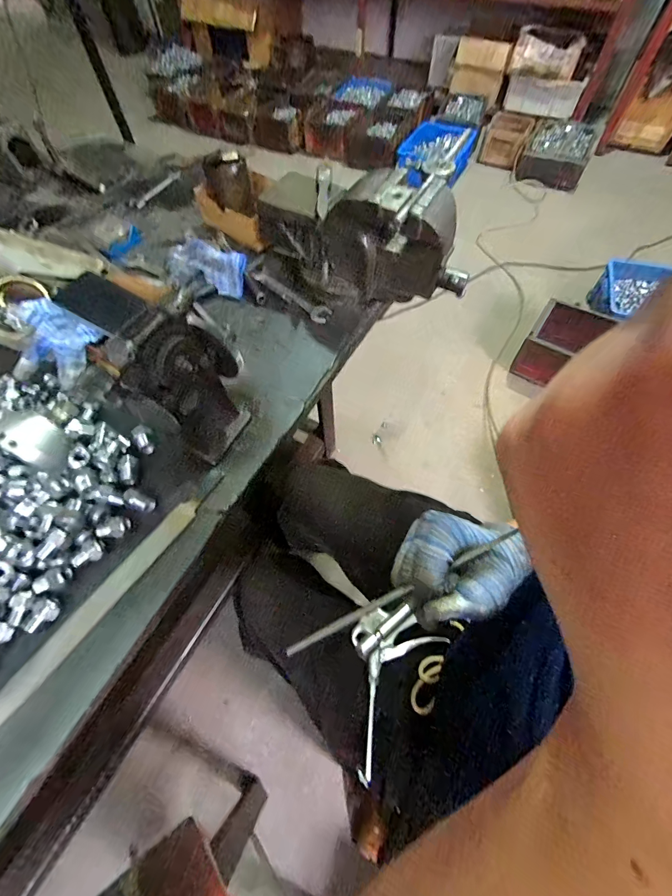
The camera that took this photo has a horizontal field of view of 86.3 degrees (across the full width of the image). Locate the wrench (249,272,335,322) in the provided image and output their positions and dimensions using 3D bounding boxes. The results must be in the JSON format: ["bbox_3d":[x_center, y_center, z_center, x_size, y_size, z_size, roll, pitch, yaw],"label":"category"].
[{"bbox_3d":[-0.075,-0.251,0.586,0.169,0.013,0.029,39,68,21],"label":"wrench"}]

